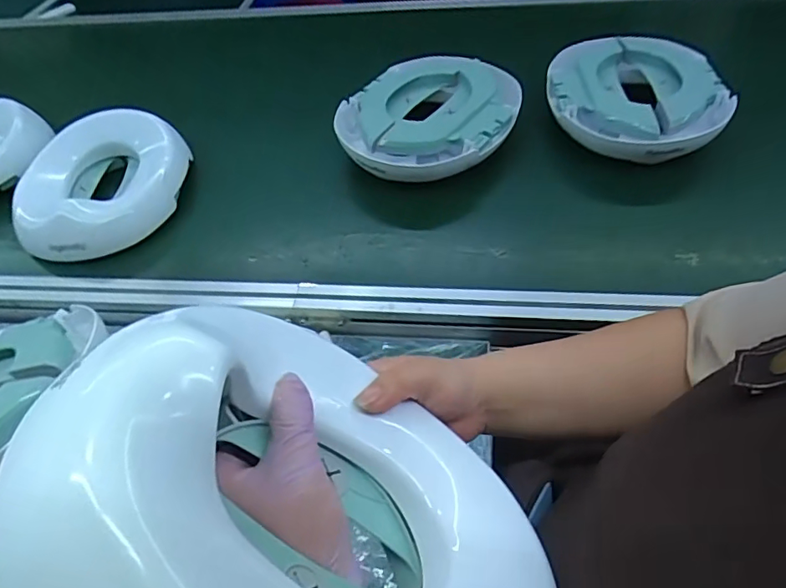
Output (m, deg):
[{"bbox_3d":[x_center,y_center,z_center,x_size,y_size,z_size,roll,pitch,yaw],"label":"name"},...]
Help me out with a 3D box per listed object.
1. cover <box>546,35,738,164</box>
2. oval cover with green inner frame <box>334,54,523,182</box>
[{"bbox_3d":[0.358,-0.296,0.788,0.253,0.084,0.221,11,52,21],"label":"cover"},{"bbox_3d":[0.055,-0.275,0.820,0.284,0.081,0.220,-15,47,-1],"label":"oval cover with green inner frame"}]

